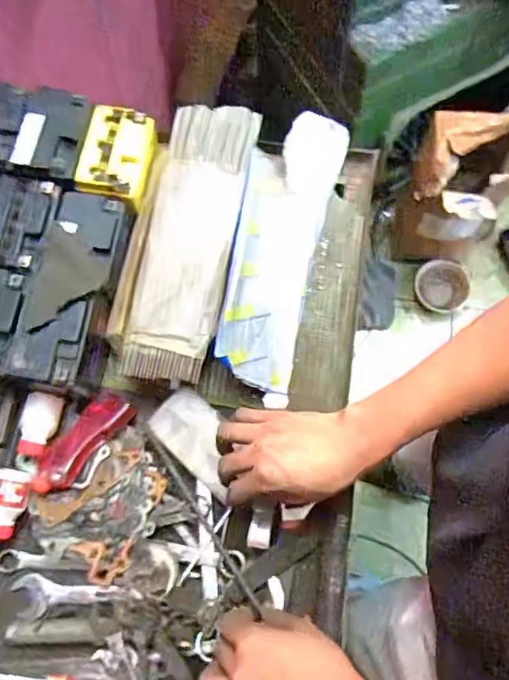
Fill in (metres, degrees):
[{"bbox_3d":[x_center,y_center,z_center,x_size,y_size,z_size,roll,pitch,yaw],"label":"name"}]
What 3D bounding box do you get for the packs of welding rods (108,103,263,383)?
[{"bbox_3d":[-0.082,-0.121,0.589,0.119,0.028,0.332,9,74,5],"label":"packs of welding rods"}]

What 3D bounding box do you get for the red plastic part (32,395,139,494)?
[{"bbox_3d":[-0.189,0.111,0.562,0.042,0.027,0.125,41,79,13],"label":"red plastic part"}]

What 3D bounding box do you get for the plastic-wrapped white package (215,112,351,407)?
[{"bbox_3d":[0.030,-0.117,0.625,0.103,0.062,0.367,13,74,6],"label":"plastic-wrapped white package"}]

